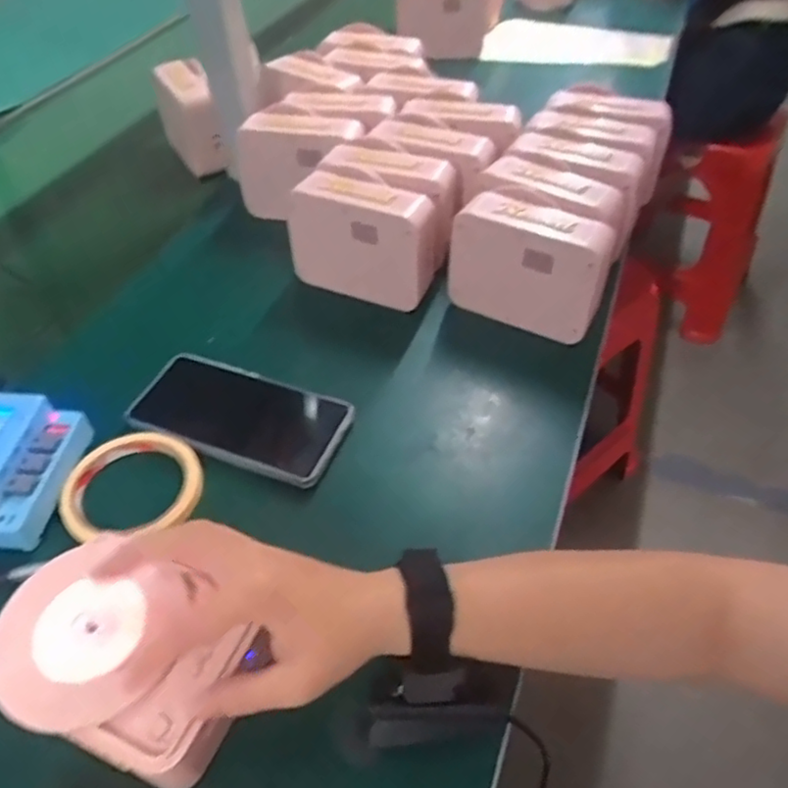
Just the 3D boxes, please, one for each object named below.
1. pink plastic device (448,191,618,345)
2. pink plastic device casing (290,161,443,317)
[{"bbox_3d":[0.116,-0.109,0.547,0.129,0.096,0.050,23,53,21],"label":"pink plastic device"},{"bbox_3d":[-0.025,-0.141,0.580,0.125,0.095,0.056,19,52,18],"label":"pink plastic device casing"}]

